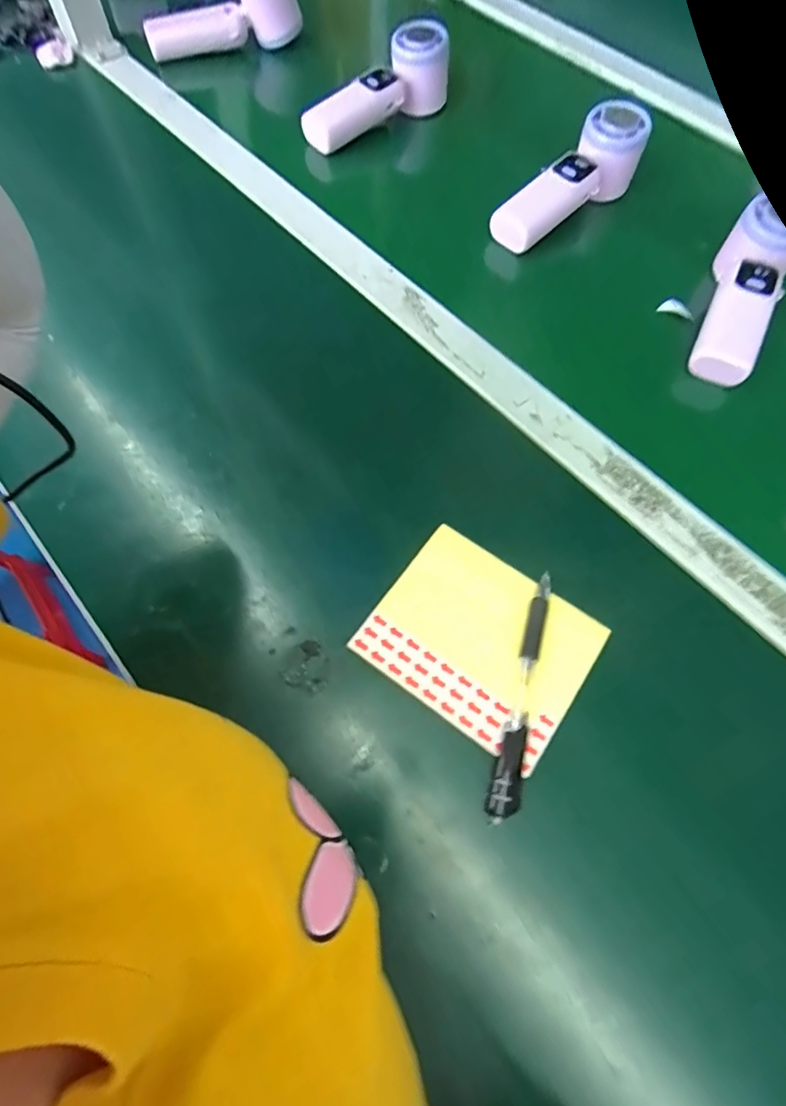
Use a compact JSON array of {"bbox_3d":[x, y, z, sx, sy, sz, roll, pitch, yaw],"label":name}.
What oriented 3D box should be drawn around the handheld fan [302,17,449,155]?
[{"bbox_3d":[-0.013,-0.444,0.514,0.160,0.068,0.042,-35,71,-4],"label":"handheld fan"}]

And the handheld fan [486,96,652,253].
[{"bbox_3d":[0.153,-0.325,0.468,0.159,0.058,0.048,-41,73,-6],"label":"handheld fan"}]

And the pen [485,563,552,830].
[{"bbox_3d":[0.073,0.073,0.294,0.016,0.012,0.142,15,65,5],"label":"pen"}]

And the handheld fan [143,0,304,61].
[{"bbox_3d":[-0.181,-0.582,0.553,0.163,0.069,0.055,-12,66,-8],"label":"handheld fan"}]

